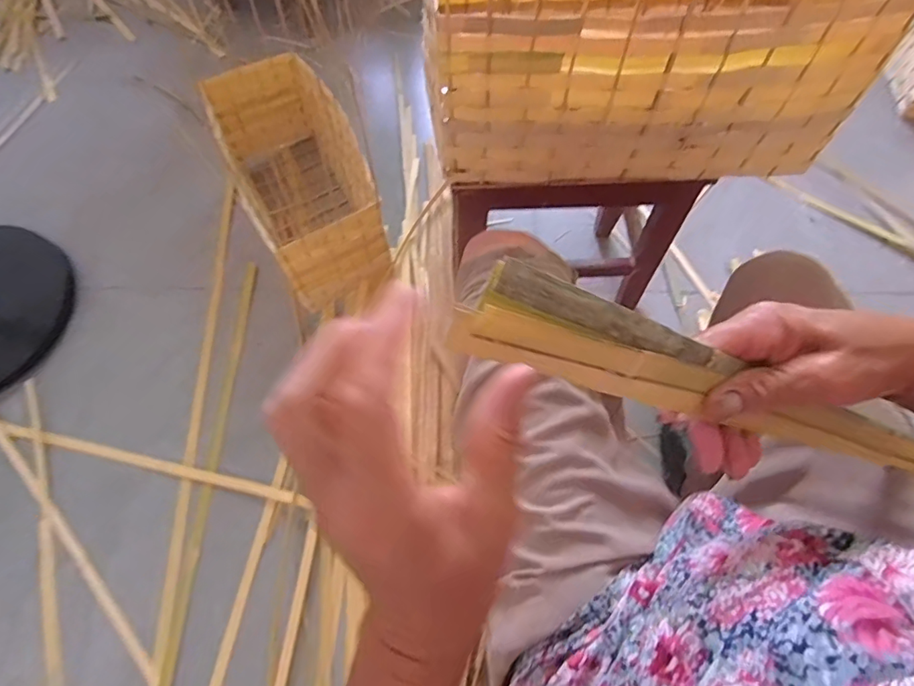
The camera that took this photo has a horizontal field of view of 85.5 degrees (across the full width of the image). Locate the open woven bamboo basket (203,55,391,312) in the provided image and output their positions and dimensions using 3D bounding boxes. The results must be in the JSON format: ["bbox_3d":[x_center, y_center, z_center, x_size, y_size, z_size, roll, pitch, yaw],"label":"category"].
[{"bbox_3d":[-0.295,-0.308,0.959,0.218,0.206,0.480,-24,69,-10],"label":"open woven bamboo basket"}]

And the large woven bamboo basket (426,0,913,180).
[{"bbox_3d":[0.186,-0.326,0.530,0.416,0.186,0.222,2,67,1],"label":"large woven bamboo basket"}]

